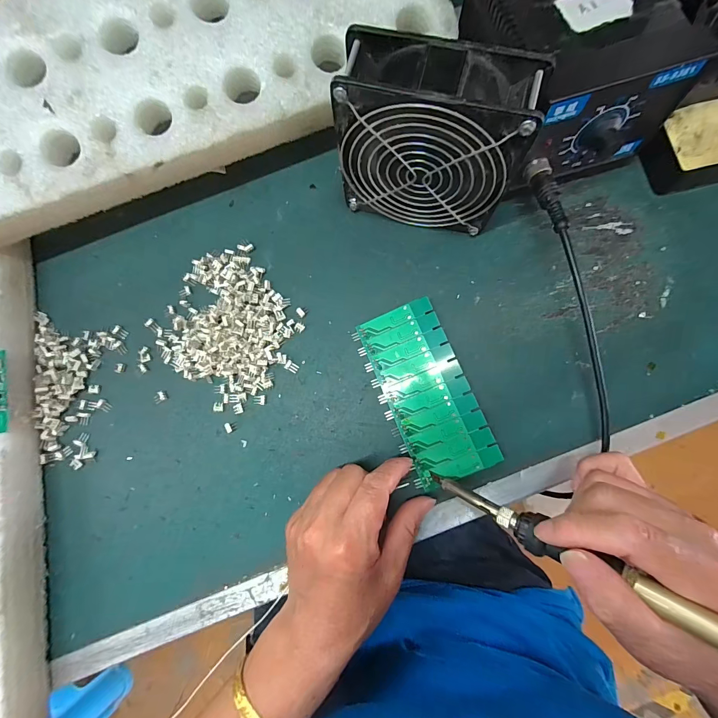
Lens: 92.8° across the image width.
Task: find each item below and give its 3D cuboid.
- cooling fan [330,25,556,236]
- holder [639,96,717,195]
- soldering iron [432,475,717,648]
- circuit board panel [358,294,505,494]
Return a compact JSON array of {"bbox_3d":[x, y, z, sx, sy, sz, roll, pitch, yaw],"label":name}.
[{"bbox_3d":[0.048,-0.145,0.244,0.117,0.120,0.044,13,81,5],"label":"cooling fan"},{"bbox_3d":[0.280,-0.177,0.283,0.075,0.024,0.063,-10,80,1],"label":"holder"},{"bbox_3d":[0.128,0.110,0.178,0.209,0.019,0.018,17,80,43],"label":"soldering iron"},{"bbox_3d":[0.053,0.025,0.268,0.061,0.009,0.136,-23,81,-1],"label":"circuit board panel"}]

